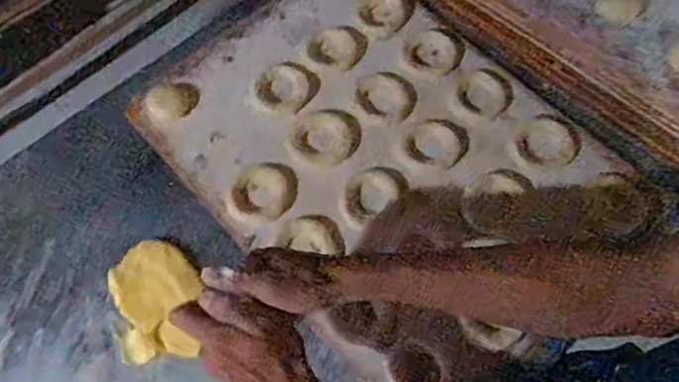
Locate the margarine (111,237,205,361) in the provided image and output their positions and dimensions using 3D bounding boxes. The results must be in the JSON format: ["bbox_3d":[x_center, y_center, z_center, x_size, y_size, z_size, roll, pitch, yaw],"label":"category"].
[{"bbox_3d":[-0.199,0.119,0.631,0.091,0.016,0.130,-18,65,-6],"label":"margarine"}]

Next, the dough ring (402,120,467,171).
[{"bbox_3d":[0.120,-0.059,0.722,0.081,0.011,0.070,-35,67,-13],"label":"dough ring"}]

